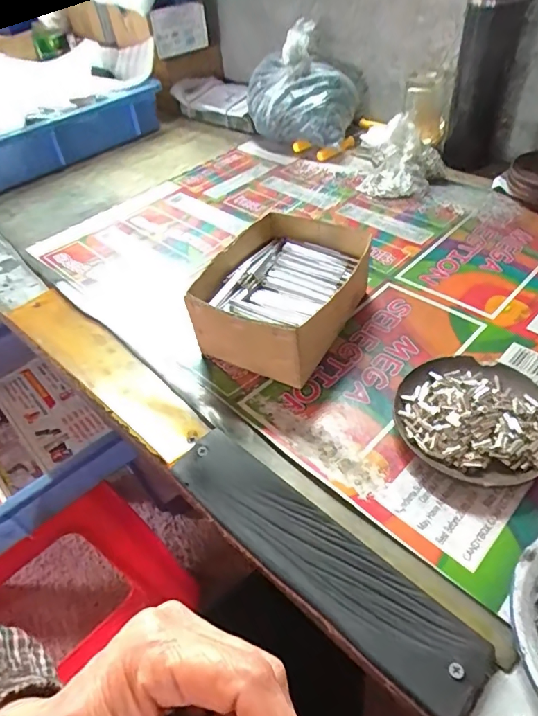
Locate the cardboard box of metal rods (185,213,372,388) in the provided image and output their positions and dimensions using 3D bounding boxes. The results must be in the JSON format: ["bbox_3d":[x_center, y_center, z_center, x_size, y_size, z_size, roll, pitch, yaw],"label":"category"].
[{"bbox_3d":[0.013,-0.058,0.439,0.129,0.069,0.160,14,50,19],"label":"cardboard box of metal rods"}]

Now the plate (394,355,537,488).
[{"bbox_3d":[0.156,0.042,0.354,0.110,0.026,0.109,-3,47,4],"label":"plate"}]

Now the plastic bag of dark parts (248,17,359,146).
[{"bbox_3d":[0.046,-0.385,0.693,0.164,0.139,0.128,-1,47,6],"label":"plastic bag of dark parts"}]

